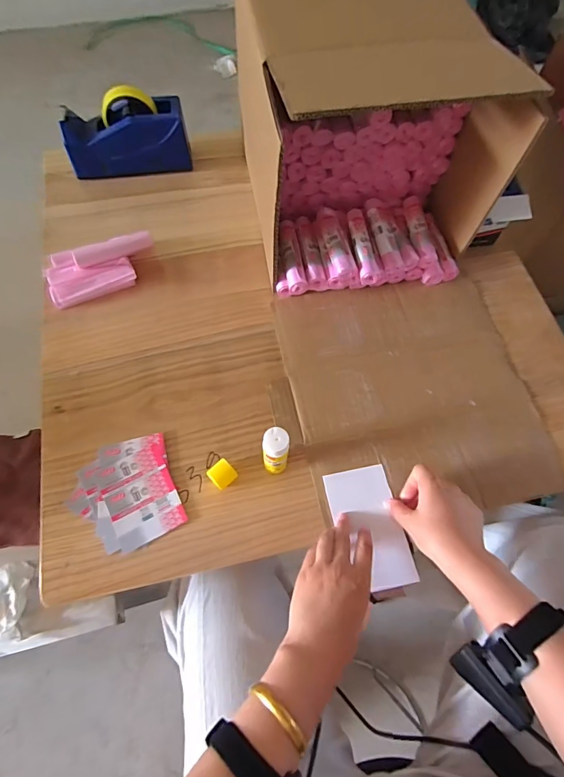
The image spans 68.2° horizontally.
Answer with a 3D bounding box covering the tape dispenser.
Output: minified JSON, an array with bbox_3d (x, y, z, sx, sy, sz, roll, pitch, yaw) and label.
[{"bbox_3d":[-0.262,-0.425,0.705,0.201,0.112,0.073,-9,67,-6],"label":"tape dispenser"}]

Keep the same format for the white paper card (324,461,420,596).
[{"bbox_3d":[0.106,0.168,0.511,0.079,0.009,0.142,-12,60,-3],"label":"white paper card"}]

